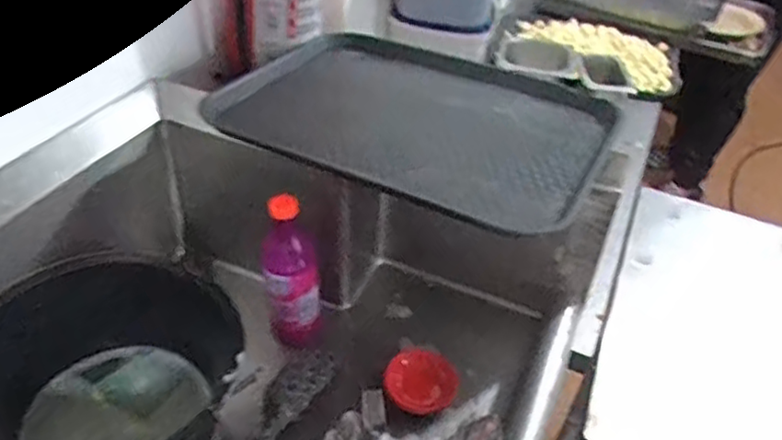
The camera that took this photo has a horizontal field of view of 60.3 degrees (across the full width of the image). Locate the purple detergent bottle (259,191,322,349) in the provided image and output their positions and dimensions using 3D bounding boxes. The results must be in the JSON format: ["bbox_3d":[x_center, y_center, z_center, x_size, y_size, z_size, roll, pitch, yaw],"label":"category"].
[{"bbox_3d":[-0.121,0.069,0.824,0.071,0.211,0.054,0,39,-8],"label":"purple detergent bottle"}]

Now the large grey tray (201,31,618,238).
[{"bbox_3d":[0.041,-0.135,0.819,0.415,0.045,0.355,20,40,17],"label":"large grey tray"}]

